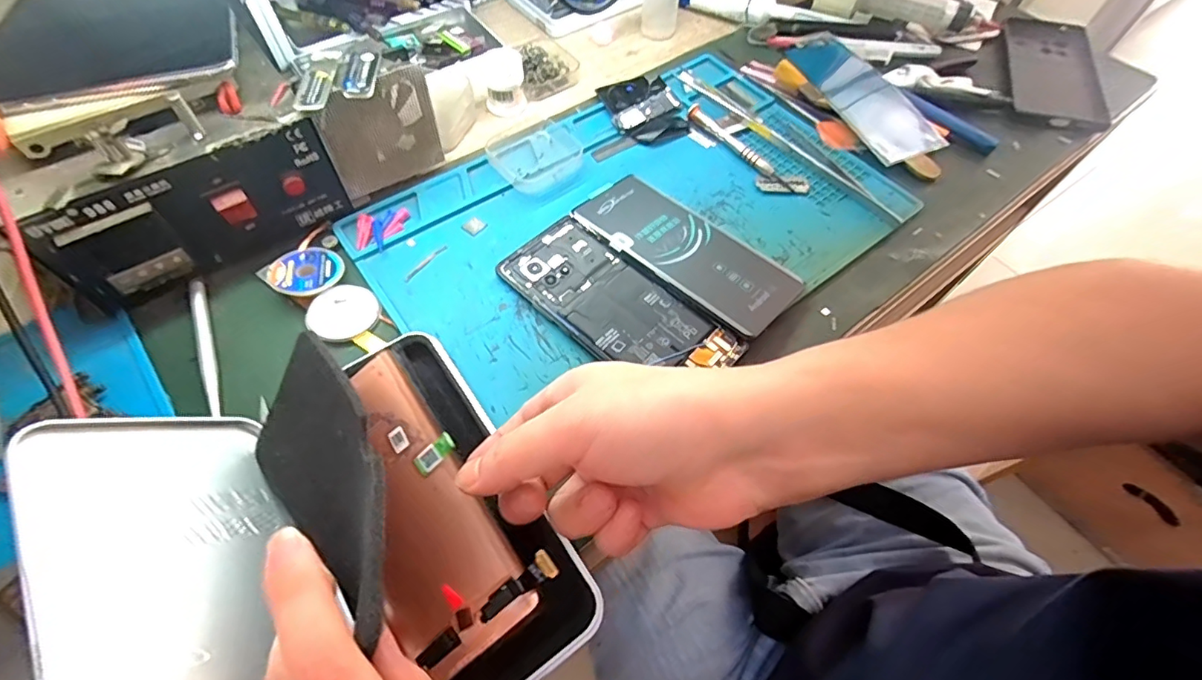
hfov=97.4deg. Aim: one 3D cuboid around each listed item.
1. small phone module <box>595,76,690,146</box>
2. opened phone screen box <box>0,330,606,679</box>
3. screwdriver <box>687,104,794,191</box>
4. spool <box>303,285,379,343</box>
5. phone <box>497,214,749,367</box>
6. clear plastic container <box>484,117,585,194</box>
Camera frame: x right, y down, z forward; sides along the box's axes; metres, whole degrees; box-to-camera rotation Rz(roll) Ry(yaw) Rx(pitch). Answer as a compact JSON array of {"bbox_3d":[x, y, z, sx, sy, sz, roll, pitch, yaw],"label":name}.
[{"bbox_3d":[0.037,-0.207,0.462,0.062,0.009,0.095,-16,61,-12],"label":"small phone module"},{"bbox_3d":[-0.121,0.087,0.230,0.173,0.072,0.193,-30,65,-19],"label":"opened phone screen box"},{"bbox_3d":[0.114,-0.161,0.437,0.012,0.008,0.115,-33,66,-20],"label":"screwdriver"},{"bbox_3d":[-0.168,-0.019,0.343,0.037,0.006,0.042,39,65,19],"label":"spool"},{"bbox_3d":[0.009,-0.022,0.349,0.159,0.010,0.069,40,65,19],"label":"phone"},{"bbox_3d":[-0.054,-0.150,0.422,0.066,0.014,0.067,-35,67,-21],"label":"clear plastic container"}]

